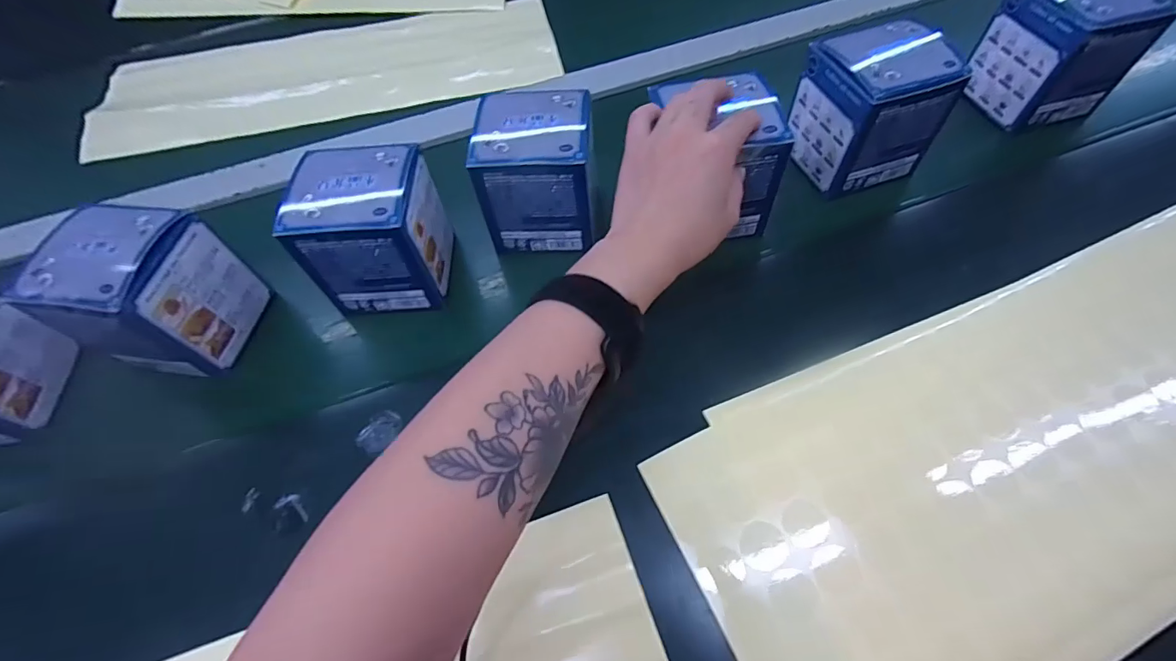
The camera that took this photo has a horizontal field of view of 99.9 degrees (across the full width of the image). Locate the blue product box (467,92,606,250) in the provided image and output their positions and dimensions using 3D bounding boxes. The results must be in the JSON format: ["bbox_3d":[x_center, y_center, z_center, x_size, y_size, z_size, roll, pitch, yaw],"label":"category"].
[{"bbox_3d":[-0.038,-0.121,0.380,0.089,0.088,0.081,-2,60,6],"label":"blue product box"}]

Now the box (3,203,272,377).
[{"bbox_3d":[-0.298,-0.026,0.340,0.083,0.096,0.086,3,60,5],"label":"box"}]

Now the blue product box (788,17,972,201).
[{"bbox_3d":[0.222,-0.175,0.390,0.088,0.093,0.084,-18,59,-4],"label":"blue product box"}]

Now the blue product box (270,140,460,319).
[{"bbox_3d":[-0.153,-0.072,0.360,0.081,0.094,0.082,-5,59,4],"label":"blue product box"}]

